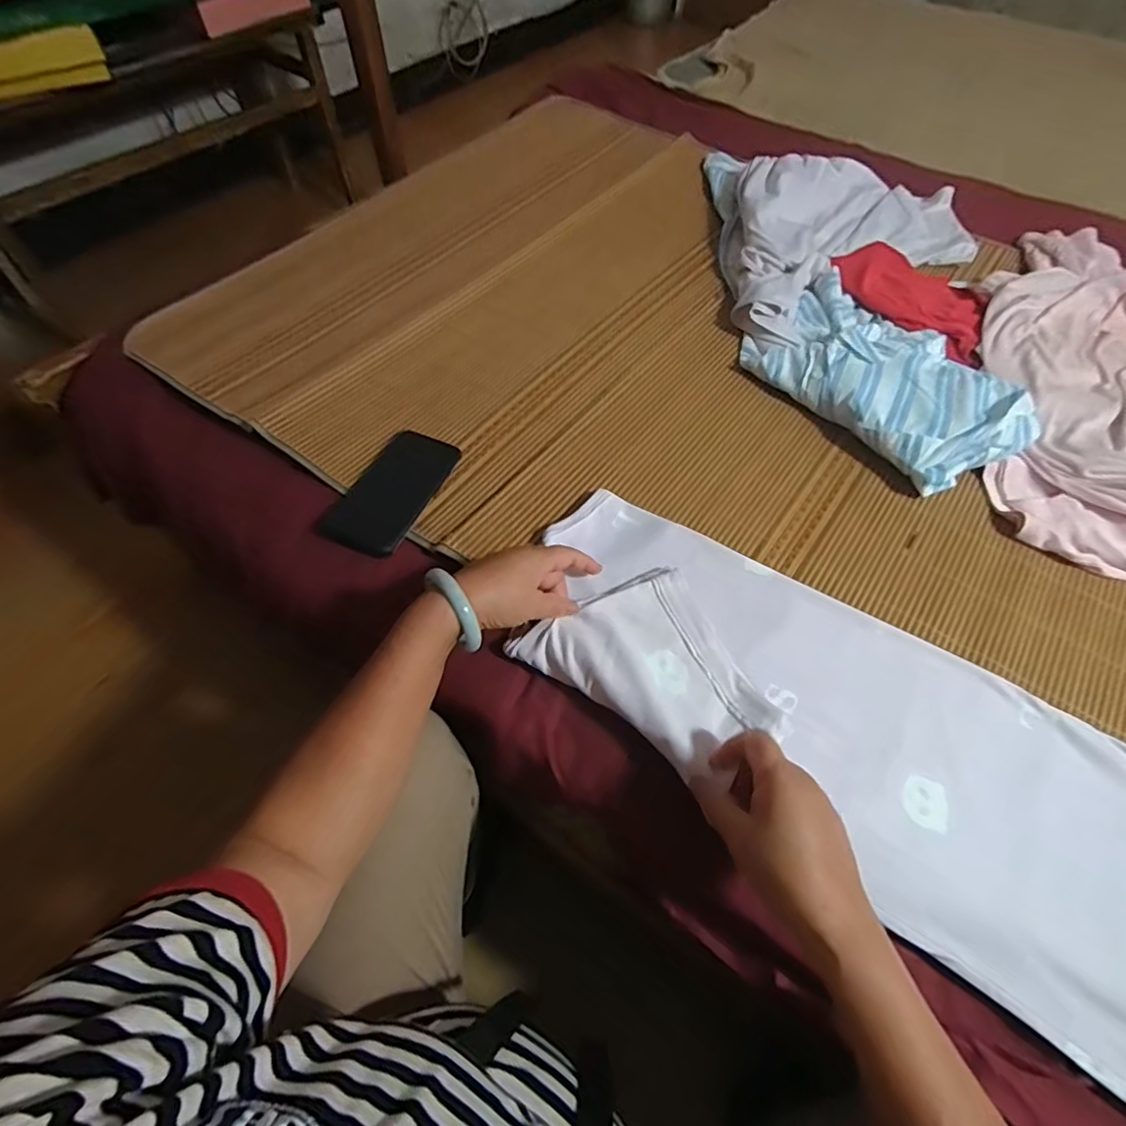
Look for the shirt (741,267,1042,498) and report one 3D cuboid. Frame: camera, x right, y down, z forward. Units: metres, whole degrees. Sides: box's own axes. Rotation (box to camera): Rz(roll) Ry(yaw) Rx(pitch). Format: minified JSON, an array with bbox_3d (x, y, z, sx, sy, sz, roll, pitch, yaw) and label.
[{"bbox_3d":[0.401,-0.238,0.730,0.217,0.068,0.336,-29,62,-20],"label":"shirt"}]

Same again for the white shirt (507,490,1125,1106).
[{"bbox_3d":[0.247,0.138,0.489,0.618,0.033,0.247,32,61,16],"label":"white shirt"}]

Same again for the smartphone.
[{"bbox_3d":[-0.184,-0.080,0.633,0.087,0.013,0.167,18,57,9],"label":"smartphone"}]

